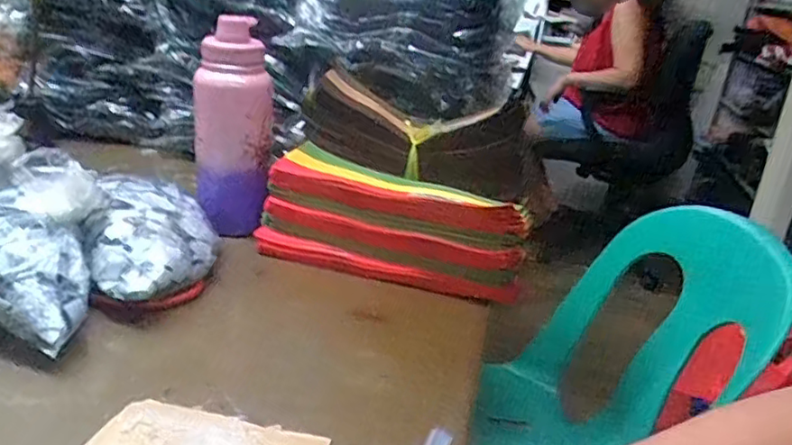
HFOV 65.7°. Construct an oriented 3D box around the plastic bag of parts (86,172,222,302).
[{"bbox_3d":[-0.255,0.020,0.642,0.120,0.082,0.185,1,23,-13],"label":"plastic bag of parts"}]

